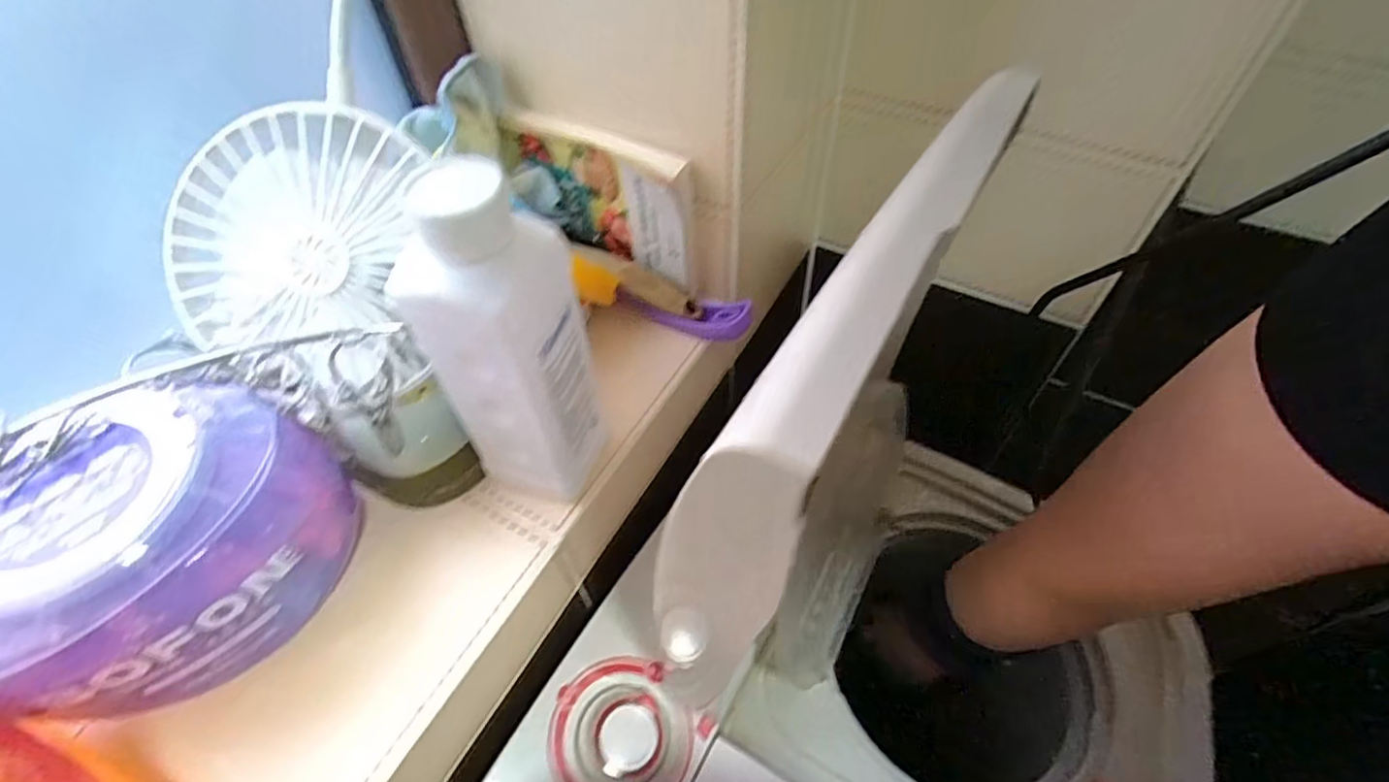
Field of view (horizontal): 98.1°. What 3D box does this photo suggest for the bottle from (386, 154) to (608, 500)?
[{"bbox_3d":[-0.089,-0.015,0.307,0.060,0.199,0.061,11,53,10],"label":"bottle"}]

